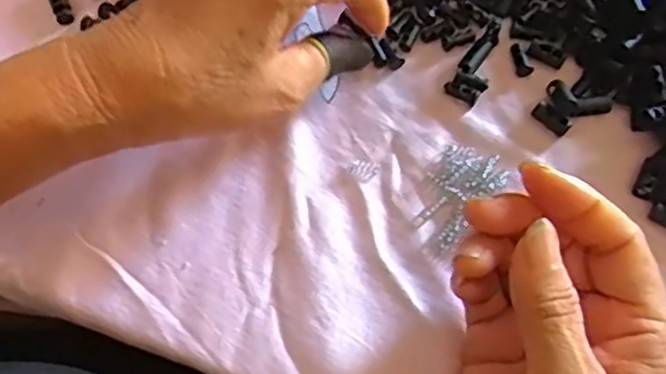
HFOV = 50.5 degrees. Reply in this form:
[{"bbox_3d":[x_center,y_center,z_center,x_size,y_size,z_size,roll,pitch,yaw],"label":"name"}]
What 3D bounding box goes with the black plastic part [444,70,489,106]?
[{"bbox_3d":[0.064,-0.048,0.339,0.016,0.006,0.016,37,75,15],"label":"black plastic part"}]

